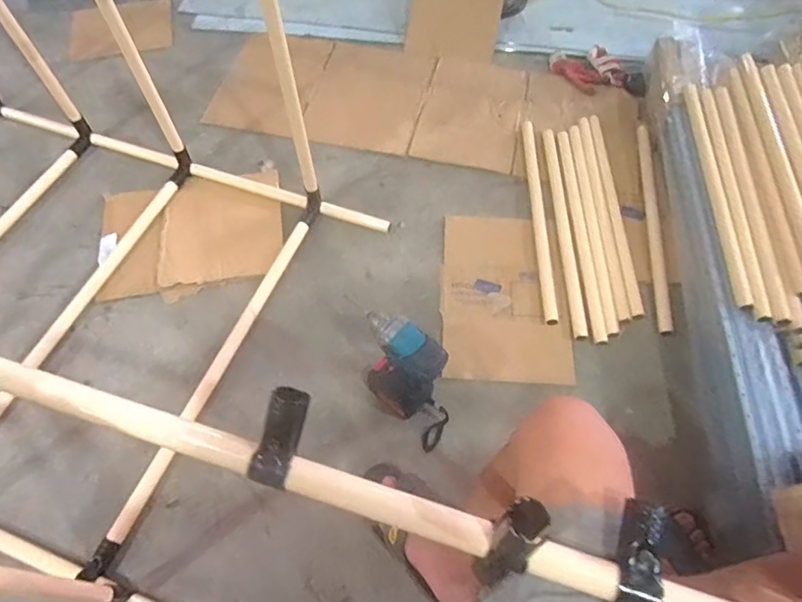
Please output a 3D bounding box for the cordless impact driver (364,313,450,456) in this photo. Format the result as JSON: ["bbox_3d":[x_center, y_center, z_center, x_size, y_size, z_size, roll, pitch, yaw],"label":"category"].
[{"bbox_3d":[0.013,0.132,0.931,0.073,0.234,0.187,-39,69,-20],"label":"cordless impact driver"}]

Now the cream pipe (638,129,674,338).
[{"bbox_3d":[0.579,-0.191,1.239,0.029,0.034,0.587,7,61,3],"label":"cream pipe"}]

